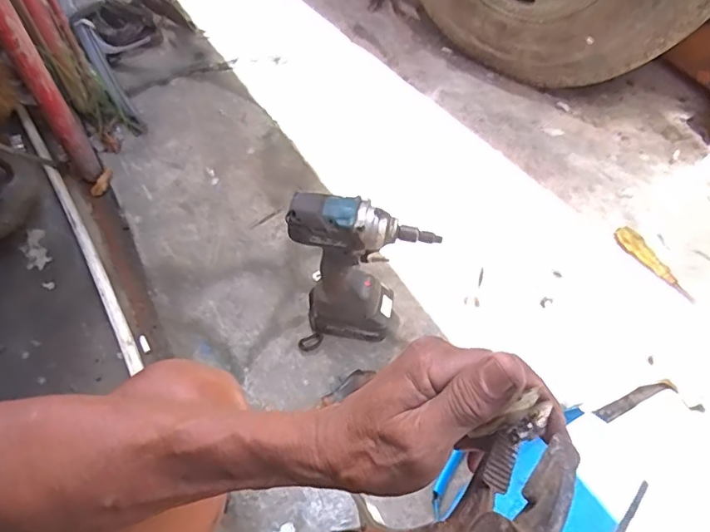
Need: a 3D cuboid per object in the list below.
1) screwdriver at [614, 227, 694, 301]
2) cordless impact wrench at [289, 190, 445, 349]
[{"bbox_3d":[0.480,-0.005,0.831,0.028,0.031,0.154,-25,57,-14],"label":"screwdriver"},{"bbox_3d":[0.006,0.011,0.674,0.178,0.245,0.072,-6,54,-2],"label":"cordless impact wrench"}]

